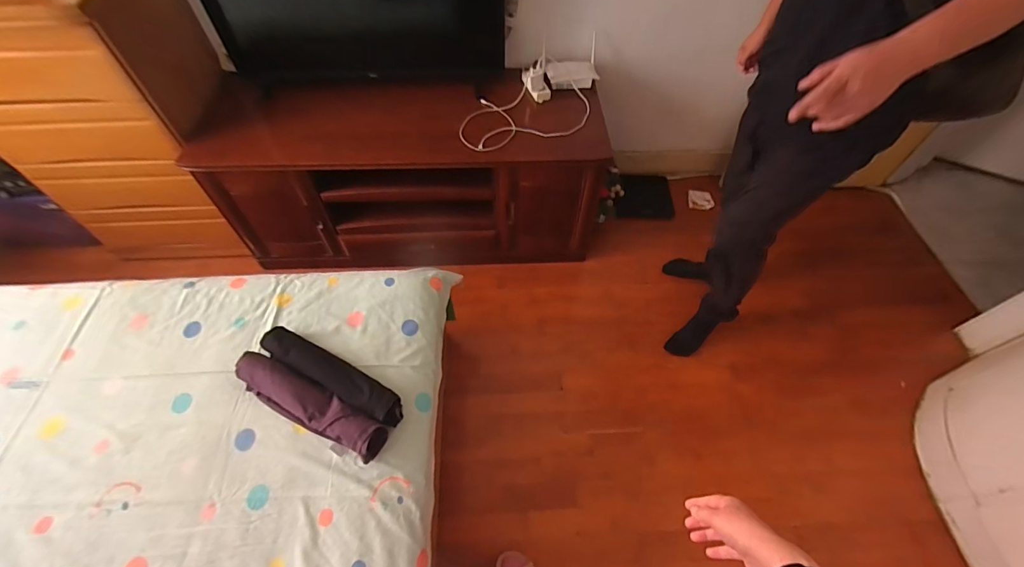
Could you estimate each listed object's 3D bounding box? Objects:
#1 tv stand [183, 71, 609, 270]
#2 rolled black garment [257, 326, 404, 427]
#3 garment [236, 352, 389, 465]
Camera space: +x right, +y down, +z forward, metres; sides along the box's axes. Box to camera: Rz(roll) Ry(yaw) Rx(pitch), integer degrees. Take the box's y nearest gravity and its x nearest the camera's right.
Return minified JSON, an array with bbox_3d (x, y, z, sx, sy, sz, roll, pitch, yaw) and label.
[{"bbox_3d":[-0.357,-0.399,1.681,1.340,0.570,0.440,0,56,-1],"label":"tv stand"},{"bbox_3d":[-0.431,0.221,1.043,0.407,0.065,0.081,25,59,15],"label":"rolled black garment"},{"bbox_3d":[-0.469,0.278,0.995,0.387,0.073,0.091,23,59,14],"label":"garment"}]

